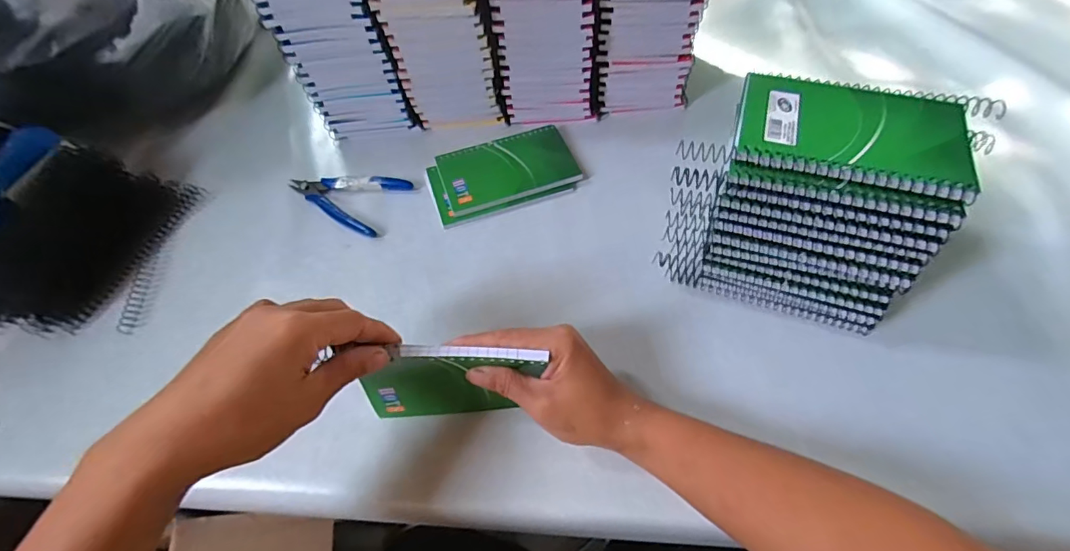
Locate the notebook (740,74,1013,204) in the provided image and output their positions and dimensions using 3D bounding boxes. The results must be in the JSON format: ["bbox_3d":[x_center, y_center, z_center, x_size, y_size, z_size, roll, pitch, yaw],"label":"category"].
[{"bbox_3d":[0.204,-0.093,0.302,0.142,0.009,0.092,14,61,13],"label":"notebook"}]

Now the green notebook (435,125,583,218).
[{"bbox_3d":[-0.028,-0.108,0.482,0.127,0.006,0.077,-17,64,-5],"label":"green notebook"}]

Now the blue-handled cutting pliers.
[{"bbox_3d":[-0.186,-0.084,0.481,0.110,0.008,0.068,22,62,16],"label":"blue-handled cutting pliers"}]

